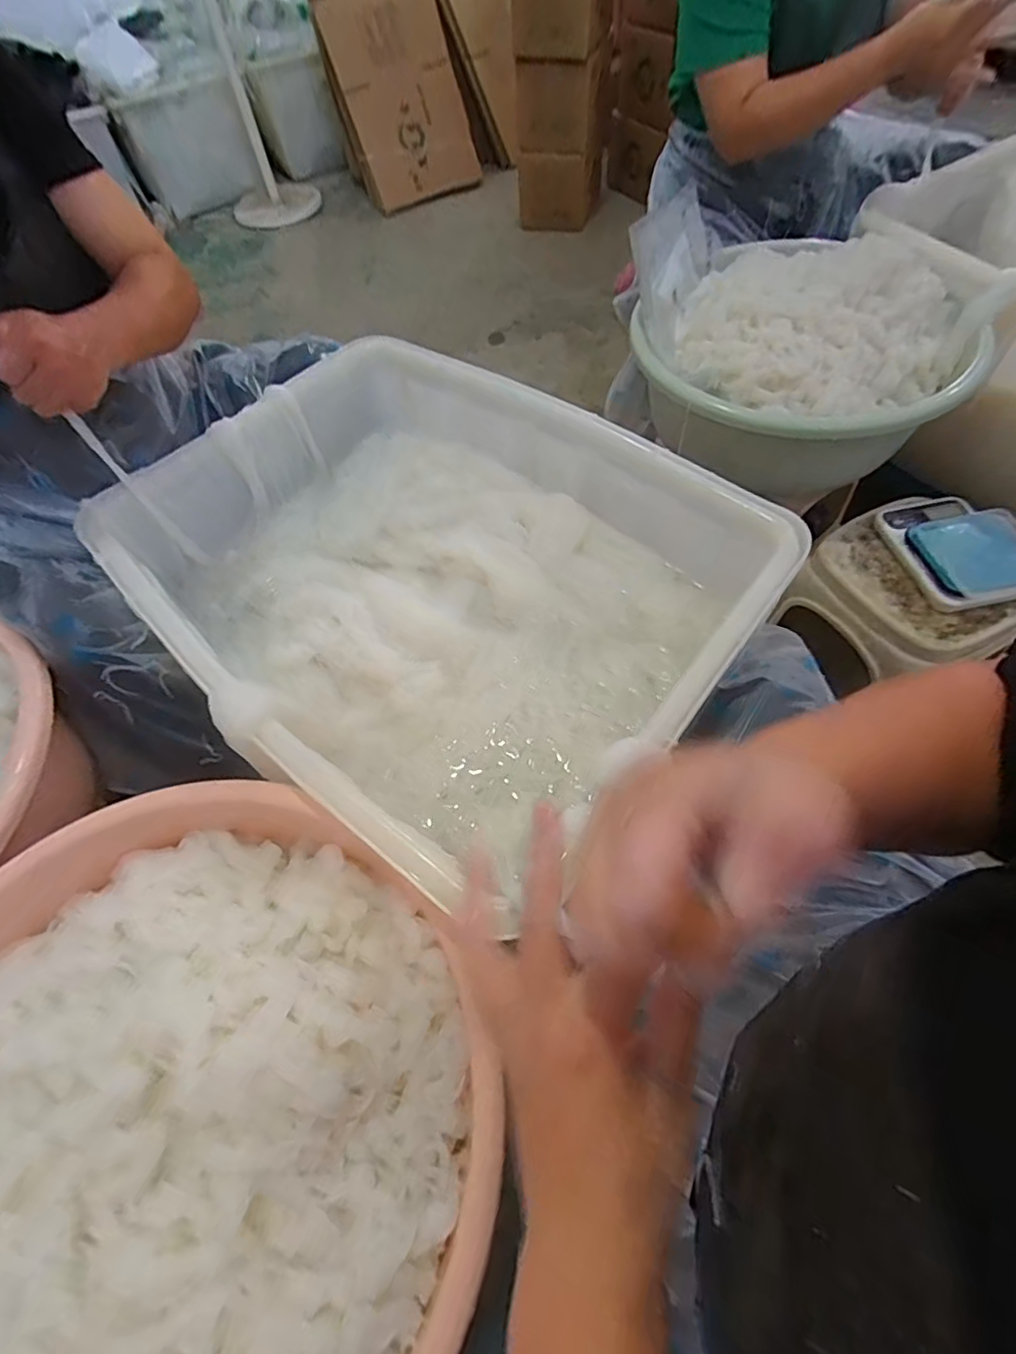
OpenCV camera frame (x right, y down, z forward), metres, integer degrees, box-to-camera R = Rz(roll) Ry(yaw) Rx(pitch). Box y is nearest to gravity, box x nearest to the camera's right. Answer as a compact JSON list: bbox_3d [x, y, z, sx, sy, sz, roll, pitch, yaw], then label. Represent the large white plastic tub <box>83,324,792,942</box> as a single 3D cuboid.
[{"bbox_3d":[-0.094,-0.129,0.652,0.626,0.123,0.508,38,68,24],"label":"large white plastic tub"}]

